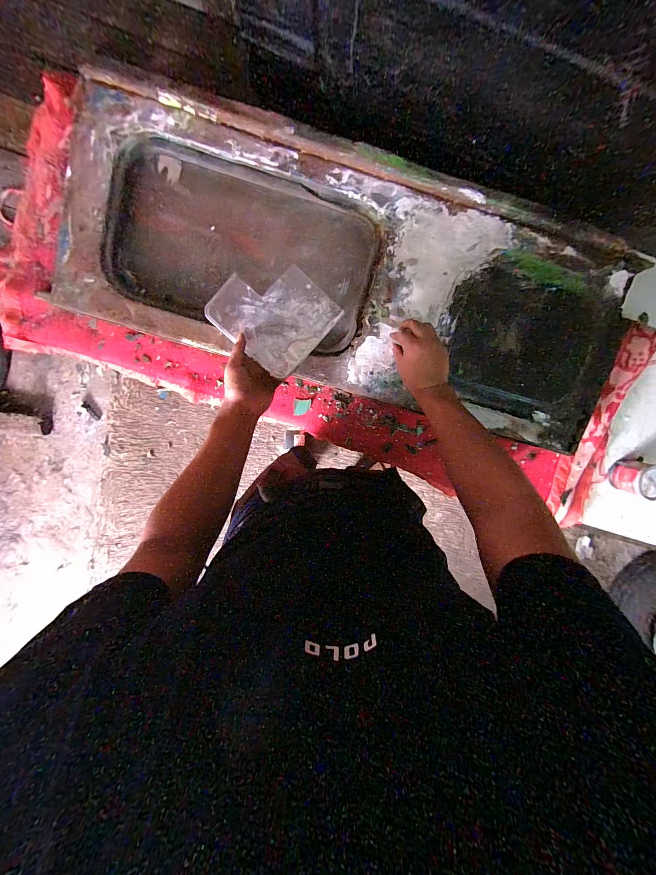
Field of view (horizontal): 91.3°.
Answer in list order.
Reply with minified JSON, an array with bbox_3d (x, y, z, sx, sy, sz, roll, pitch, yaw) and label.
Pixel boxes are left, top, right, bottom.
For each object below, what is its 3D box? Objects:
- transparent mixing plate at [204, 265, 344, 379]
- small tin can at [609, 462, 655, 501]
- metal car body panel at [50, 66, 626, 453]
[{"bbox_3d":[-0.086,-0.199,0.512,0.166,0.008,0.150,40,86,-2],"label":"transparent mixing plate"},{"bbox_3d":[0.657,0.088,0.675,0.065,0.069,0.073,5,96,-4],"label":"small tin can"},{"bbox_3d":[0.044,-0.271,0.560,0.956,0.049,0.354,16,95,-4],"label":"metal car body panel"}]

